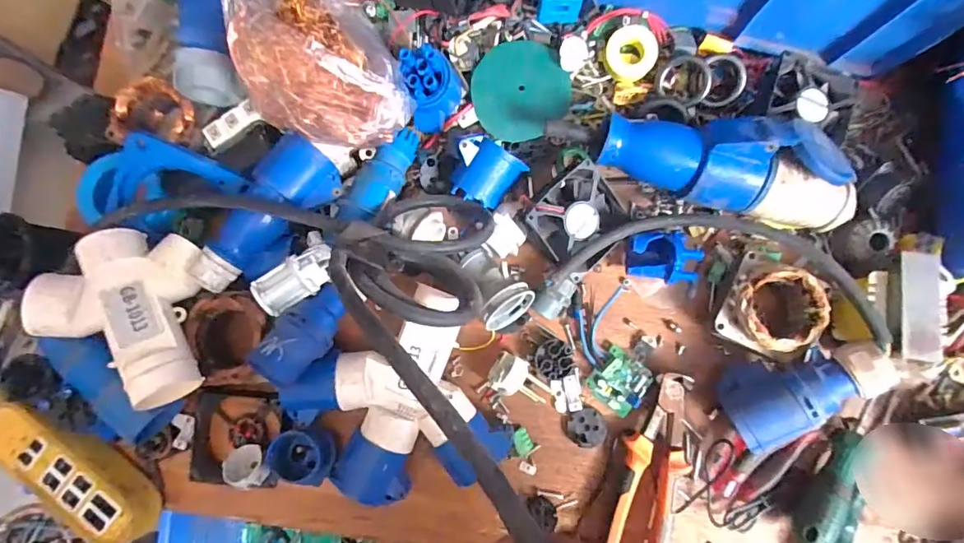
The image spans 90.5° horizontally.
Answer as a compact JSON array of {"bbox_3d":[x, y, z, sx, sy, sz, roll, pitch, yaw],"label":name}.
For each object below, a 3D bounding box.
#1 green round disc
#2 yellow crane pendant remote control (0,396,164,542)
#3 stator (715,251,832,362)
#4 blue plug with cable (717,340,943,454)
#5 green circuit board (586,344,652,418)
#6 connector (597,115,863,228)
[{"bbox_3d":[0.037,-0.171,0.454,0.090,0.017,0.087,0,84,1],"label":"green round disc"},{"bbox_3d":[-0.373,0.170,0.431,0.188,0.037,0.080,41,86,5],"label":"yellow crane pendant remote control"},{"bbox_3d":[0.253,0.029,0.417,0.076,0.046,0.085,23,85,3],"label":"stator"},{"bbox_3d":[0.271,0.097,0.398,0.132,0.054,0.064,-25,84,21],"label":"blue plug with cable"},{"bbox_3d":[0.129,0.102,0.443,0.050,0.015,0.050,37,86,4],"label":"green circuit board"},{"bbox_3d":[0.217,-0.094,0.406,0.224,0.060,0.081,15,84,2],"label":"connector"}]

